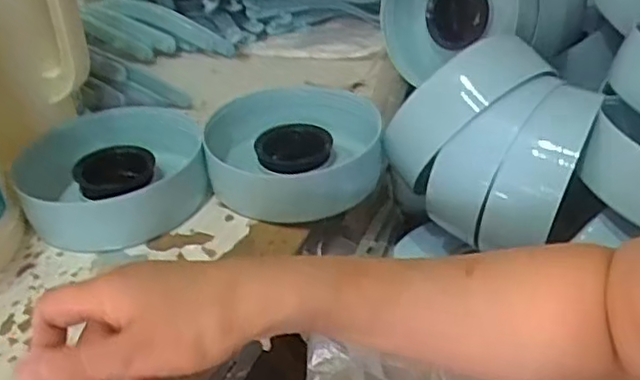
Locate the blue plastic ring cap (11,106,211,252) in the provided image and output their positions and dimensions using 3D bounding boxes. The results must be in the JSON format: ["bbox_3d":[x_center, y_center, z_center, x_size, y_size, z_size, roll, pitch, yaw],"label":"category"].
[{"bbox_3d":[-0.183,-0.017,0.583,0.164,0.051,0.155,-11,34,-10],"label":"blue plastic ring cap"}]

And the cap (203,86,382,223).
[{"bbox_3d":[-0.021,-0.035,0.584,0.148,0.053,0.152,-3,33,2],"label":"cap"}]

